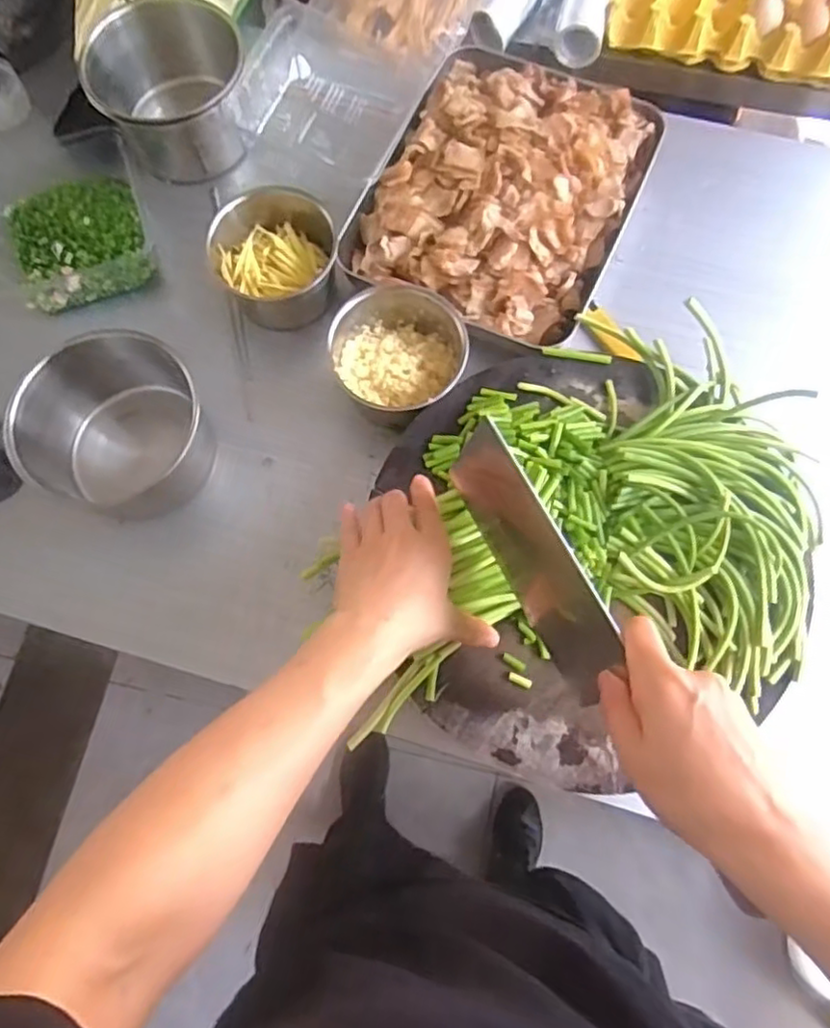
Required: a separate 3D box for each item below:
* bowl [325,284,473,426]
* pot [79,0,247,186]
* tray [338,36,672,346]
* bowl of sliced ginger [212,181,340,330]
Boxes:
[{"bbox_3d":[-0.014,-0.139,0.589,0.117,0.061,0.112,0,74,1],"label":"bowl"},{"bbox_3d":[-0.237,-0.415,0.654,0.145,0.098,0.132,0,74,1],"label":"pot"},{"bbox_3d":[0.088,-0.311,0.637,0.235,0.060,0.296,24,76,8],"label":"tray"},{"bbox_3d":[-0.129,-0.239,0.623,0.108,0.080,0.107,0,74,1],"label":"bowl of sliced ginger"}]

